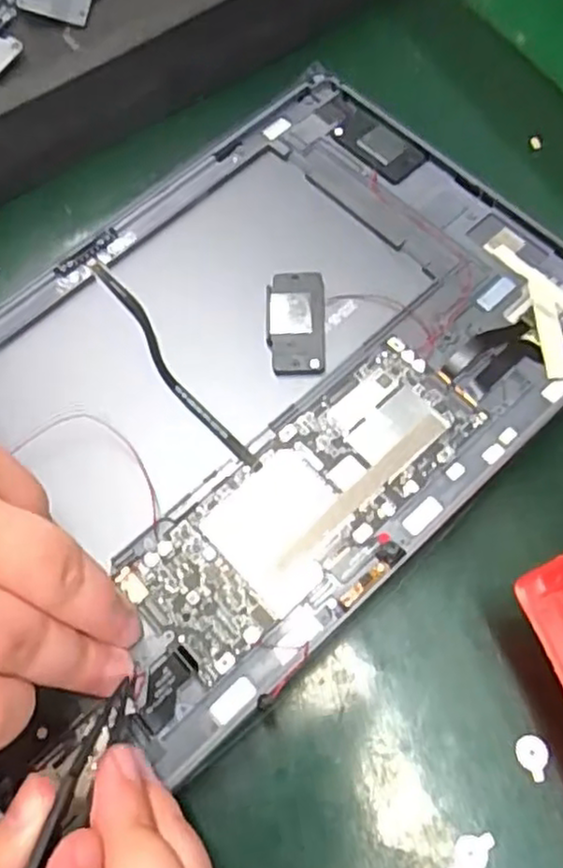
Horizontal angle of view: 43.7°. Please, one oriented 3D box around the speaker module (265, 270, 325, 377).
[{"bbox_3d":[0.005,-0.040,0.251,0.021,0.004,0.042,1,68,0],"label":"speaker module"}]

